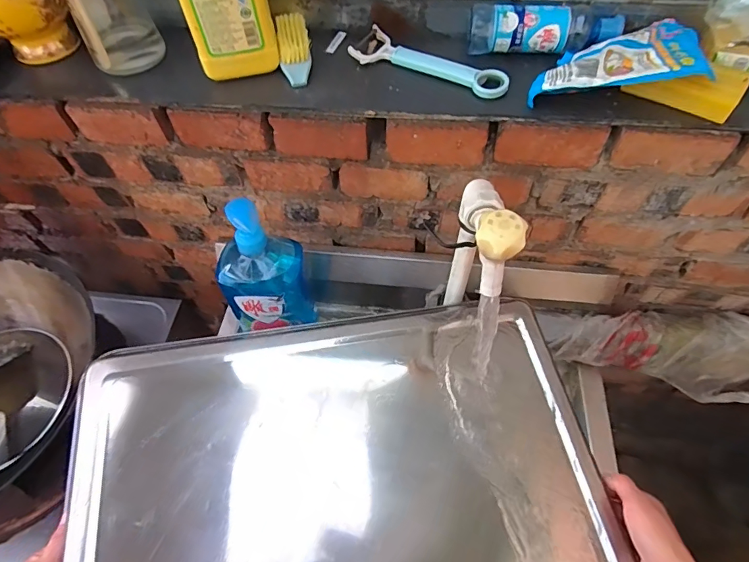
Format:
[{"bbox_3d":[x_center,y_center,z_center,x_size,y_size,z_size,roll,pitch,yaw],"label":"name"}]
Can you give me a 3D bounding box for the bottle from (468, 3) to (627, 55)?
[{"bbox_3d":[0.195,-0.289,0.504,0.168,0.044,0.045,3,57,4],"label":"bottle"}]

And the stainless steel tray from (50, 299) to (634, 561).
[{"bbox_3d":[-0.027,0.219,0.474,0.544,0.046,0.377,-6,61,-9],"label":"stainless steel tray"}]

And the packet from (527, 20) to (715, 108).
[{"bbox_3d":[0.253,-0.239,0.471,0.166,0.033,0.100,3,57,4],"label":"packet"}]

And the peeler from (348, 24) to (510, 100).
[{"bbox_3d":[0.065,-0.251,0.506,0.186,0.013,0.055,25,61,17],"label":"peeler"}]

